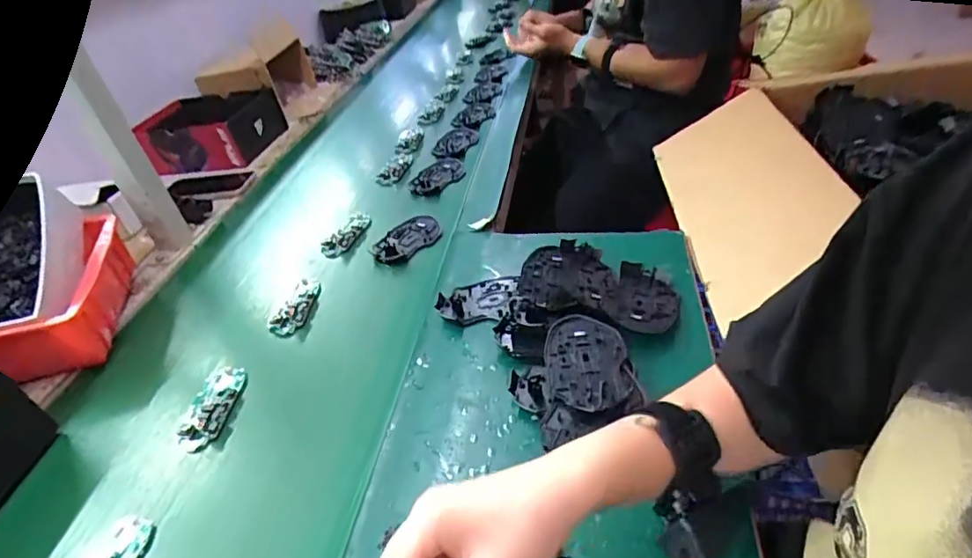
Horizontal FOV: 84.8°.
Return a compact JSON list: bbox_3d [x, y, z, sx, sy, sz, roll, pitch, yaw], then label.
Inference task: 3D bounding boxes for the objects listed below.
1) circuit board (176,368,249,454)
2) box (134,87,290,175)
[{"bbox_3d":[-0.278,0.130,0.542,0.040,0.022,0.096,-1,38,8],"label":"circuit board"},{"bbox_3d":[-0.547,-0.298,1.058,0.231,0.079,0.205,-3,38,5],"label":"box"}]

